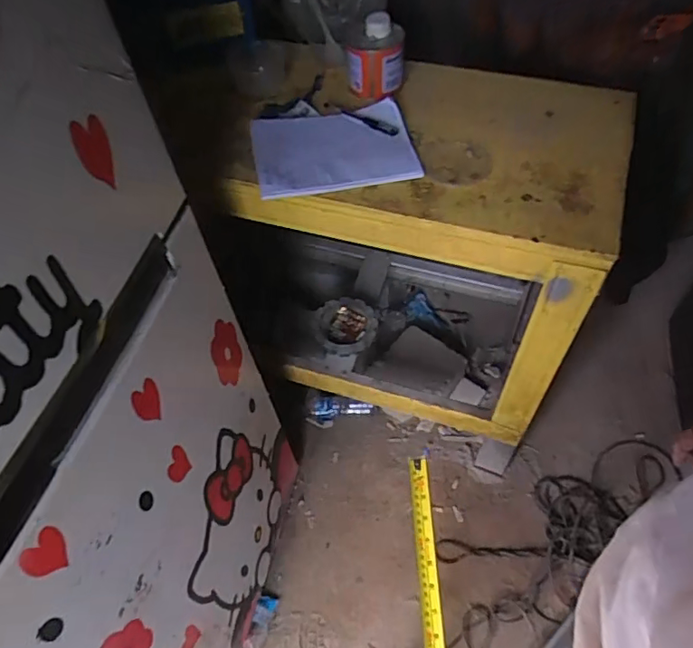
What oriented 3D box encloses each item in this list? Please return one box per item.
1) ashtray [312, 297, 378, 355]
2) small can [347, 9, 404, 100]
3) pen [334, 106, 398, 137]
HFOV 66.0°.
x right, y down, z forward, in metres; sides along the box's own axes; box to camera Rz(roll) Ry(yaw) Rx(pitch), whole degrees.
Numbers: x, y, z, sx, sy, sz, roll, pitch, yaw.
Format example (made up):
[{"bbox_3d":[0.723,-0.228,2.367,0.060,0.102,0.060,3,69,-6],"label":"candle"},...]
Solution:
[{"bbox_3d":[-0.006,0.012,1.288,0.154,0.067,0.135,2,56,4],"label":"ashtray"},{"bbox_3d":[0.048,-0.455,0.905,0.094,0.124,0.098,-2,56,1],"label":"small can"},{"bbox_3d":[0.032,-0.335,0.875,0.126,0.007,0.019,36,64,24],"label":"pen"}]

